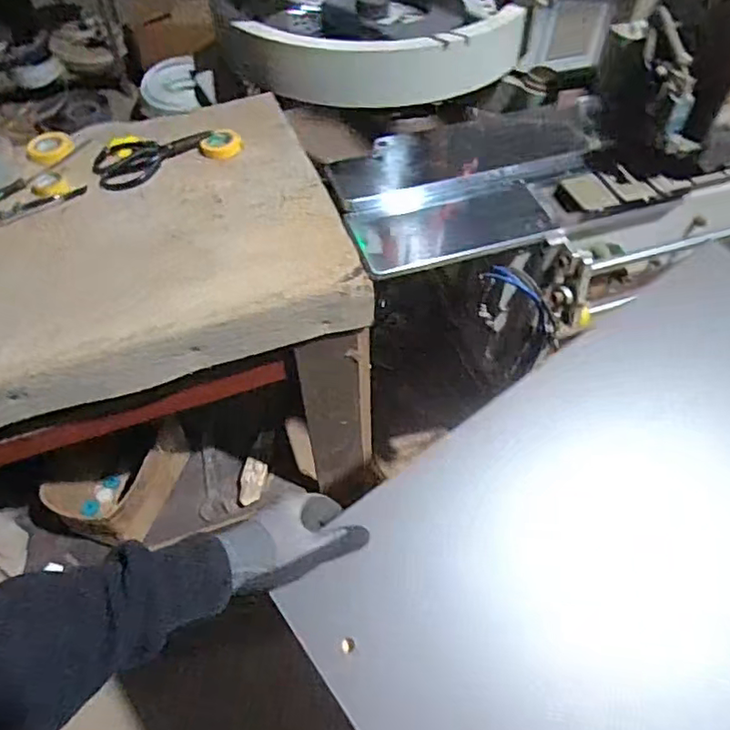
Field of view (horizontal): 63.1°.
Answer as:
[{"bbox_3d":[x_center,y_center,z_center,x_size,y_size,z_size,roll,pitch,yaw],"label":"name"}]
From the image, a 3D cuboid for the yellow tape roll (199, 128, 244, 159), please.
[{"bbox_3d":[-0.236,-0.361,0.974,0.063,0.020,0.061,1,53,-1],"label":"yellow tape roll"}]

